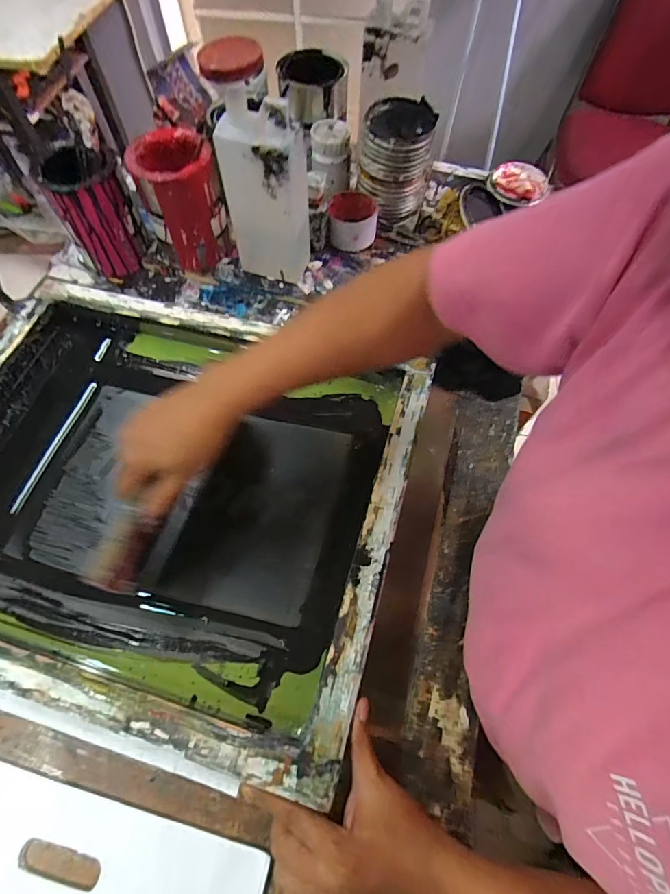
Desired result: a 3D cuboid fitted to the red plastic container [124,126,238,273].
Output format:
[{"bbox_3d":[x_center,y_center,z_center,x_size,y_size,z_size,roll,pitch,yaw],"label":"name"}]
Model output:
[{"bbox_3d":[-0.213,-0.344,0.605,0.106,0.143,0.100,-17,65,-9],"label":"red plastic container"}]

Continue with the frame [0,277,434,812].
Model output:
[{"bbox_3d":[-0.205,0.037,0.493,0.548,0.066,0.447,13,64,10],"label":"frame"}]

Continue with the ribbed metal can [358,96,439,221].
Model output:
[{"bbox_3d":[0.090,-0.439,0.652,0.104,0.127,0.097,5,64,2],"label":"ribbed metal can"}]

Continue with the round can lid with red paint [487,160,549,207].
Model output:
[{"bbox_3d":[0.327,-0.465,0.751,0.096,0.022,0.103,5,62,2],"label":"round can lid with red paint"}]

